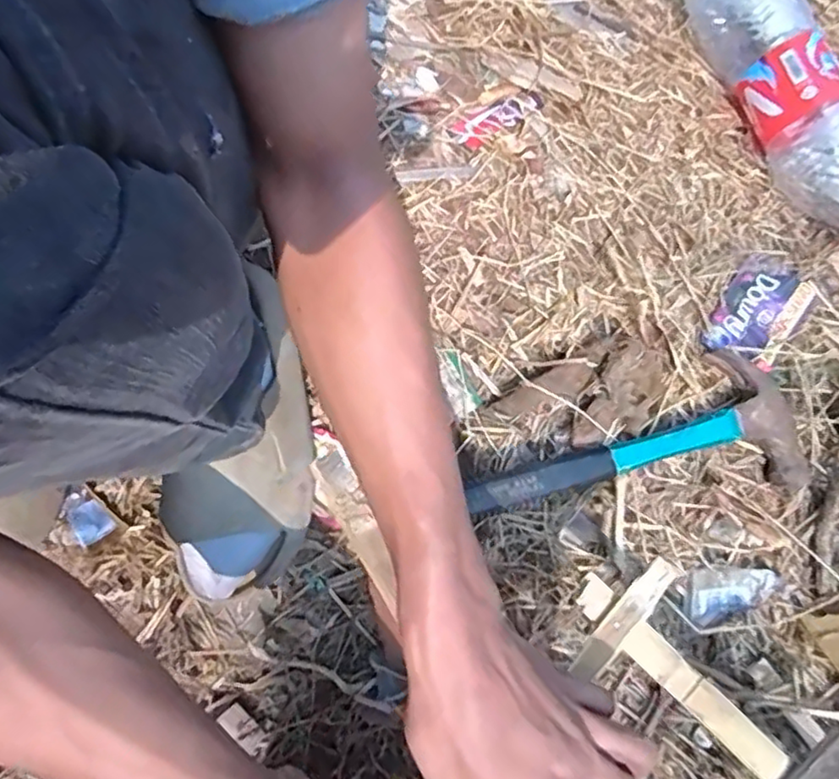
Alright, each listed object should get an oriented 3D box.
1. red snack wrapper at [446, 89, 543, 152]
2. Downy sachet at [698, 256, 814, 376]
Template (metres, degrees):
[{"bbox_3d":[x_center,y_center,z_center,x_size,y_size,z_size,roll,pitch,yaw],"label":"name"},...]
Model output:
[{"bbox_3d":[0.072,-0.251,0.586,0.093,0.005,0.033,-31,75,-16],"label":"red snack wrapper"},{"bbox_3d":[0.307,-0.070,0.577,0.068,0.019,0.112,35,75,11],"label":"Downy sachet"}]

